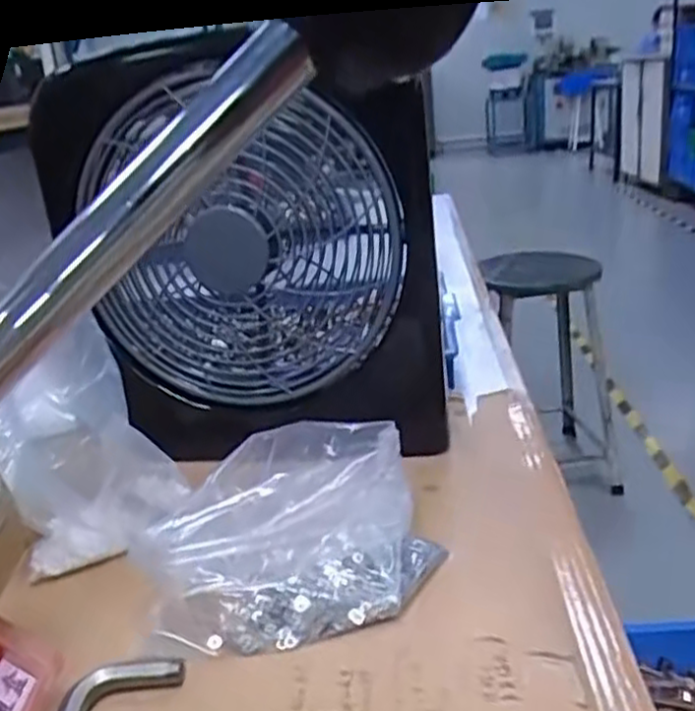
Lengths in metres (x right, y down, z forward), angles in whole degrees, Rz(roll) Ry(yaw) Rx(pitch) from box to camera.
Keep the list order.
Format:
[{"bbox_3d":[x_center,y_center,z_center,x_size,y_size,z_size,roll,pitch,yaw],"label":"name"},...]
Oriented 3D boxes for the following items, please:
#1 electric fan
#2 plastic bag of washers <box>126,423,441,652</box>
[{"bbox_3d":[-0.073,-0.071,0.582,0.287,0.317,0.059,-1,21,12],"label":"electric fan"},{"bbox_3d":[-0.031,0.103,0.455,0.166,0.074,0.120,-7,21,-3],"label":"plastic bag of washers"}]

